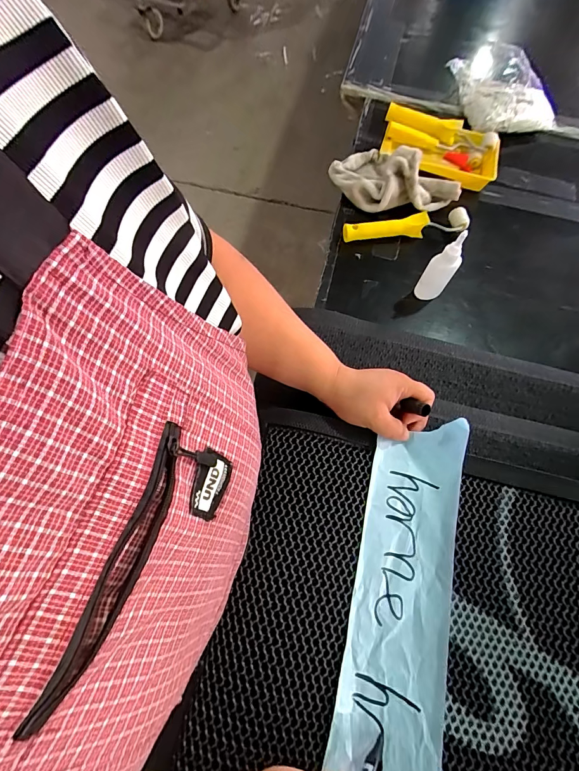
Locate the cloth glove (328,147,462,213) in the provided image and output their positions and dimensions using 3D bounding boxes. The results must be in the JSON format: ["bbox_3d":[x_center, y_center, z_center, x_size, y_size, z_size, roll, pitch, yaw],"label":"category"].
[{"bbox_3d":[0.164,-0.331,0.594,0.195,0.069,0.107,39,70,14],"label":"cloth glove"}]

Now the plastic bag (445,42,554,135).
[{"bbox_3d":[0.381,-0.554,0.679,0.123,0.104,0.201,-15,67,-9],"label":"plastic bag"}]

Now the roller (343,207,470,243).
[{"bbox_3d":[0.184,-0.251,0.581,0.197,0.037,0.028,-7,66,-6],"label":"roller"}]

